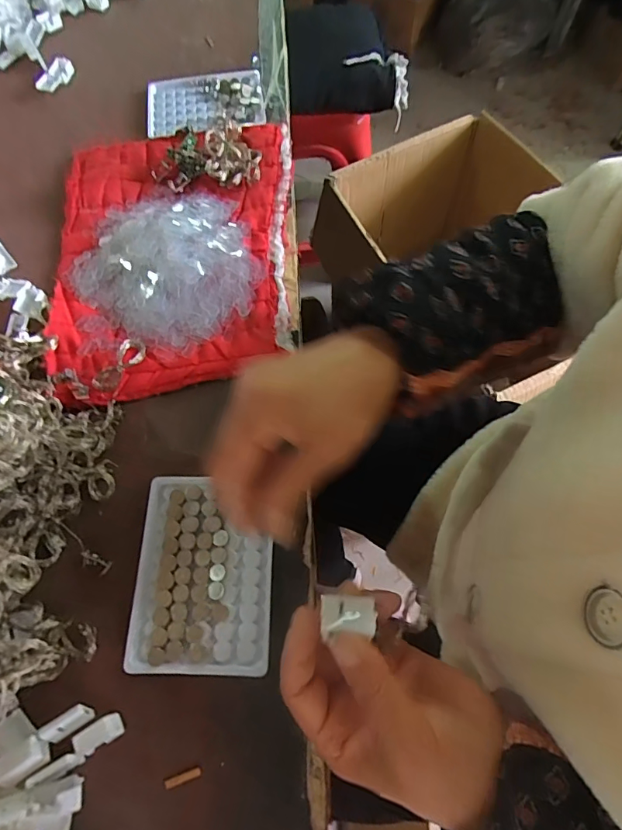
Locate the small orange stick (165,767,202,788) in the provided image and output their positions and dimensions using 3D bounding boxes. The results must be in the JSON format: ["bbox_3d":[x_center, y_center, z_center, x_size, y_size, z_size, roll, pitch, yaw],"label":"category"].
[{"bbox_3d":[-0.080,0.225,0.281,0.023,0.004,0.005,-16,66,-6],"label":"small orange stick"}]

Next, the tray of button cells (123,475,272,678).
[{"bbox_3d":[-0.077,0.108,0.320,0.096,0.014,0.129,-1,68,1],"label":"tray of button cells"}]

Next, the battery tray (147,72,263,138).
[{"bbox_3d":[-0.120,-0.355,0.512,0.129,0.010,0.092,-6,66,-1],"label":"battery tray"}]

